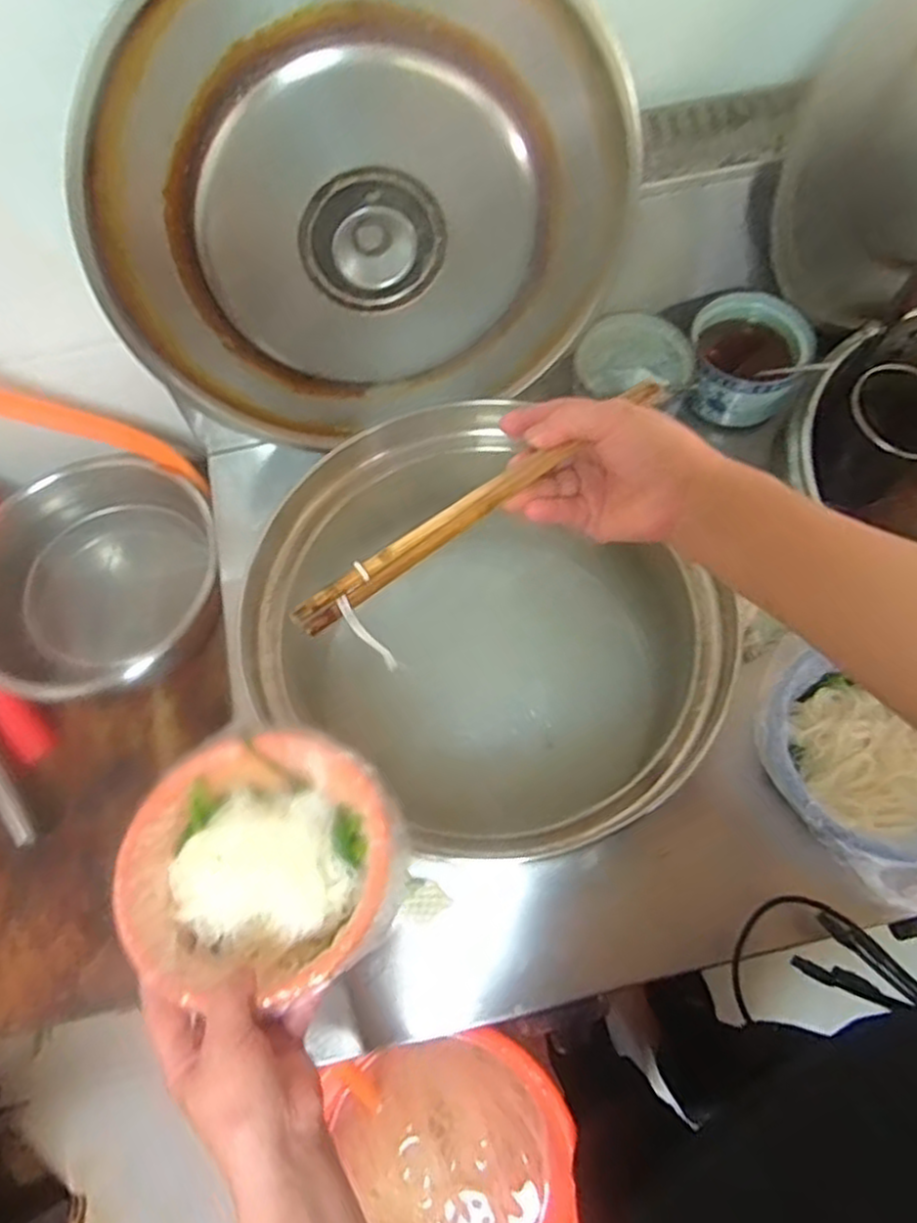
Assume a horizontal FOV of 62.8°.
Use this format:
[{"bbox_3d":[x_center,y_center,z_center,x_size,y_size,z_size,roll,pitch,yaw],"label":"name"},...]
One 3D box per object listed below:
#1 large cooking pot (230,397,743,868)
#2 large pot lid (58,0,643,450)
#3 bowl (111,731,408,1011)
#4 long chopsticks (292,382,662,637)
[{"bbox_3d":[0.021,0.062,0.776,0.421,0.236,0.419,-1,66,2],"label":"large cooking pot"},{"bbox_3d":[-0.081,-0.343,0.636,0.442,0.398,0.108,-13,54,-2],"label":"large pot lid"},{"bbox_3d":[-0.134,0.172,0.537,0.186,0.062,0.168,5,67,5],"label":"bowl"},{"bbox_3d":[0.016,-0.065,0.441,0.253,0.015,0.017,-35,69,-10],"label":"long chopsticks"}]

